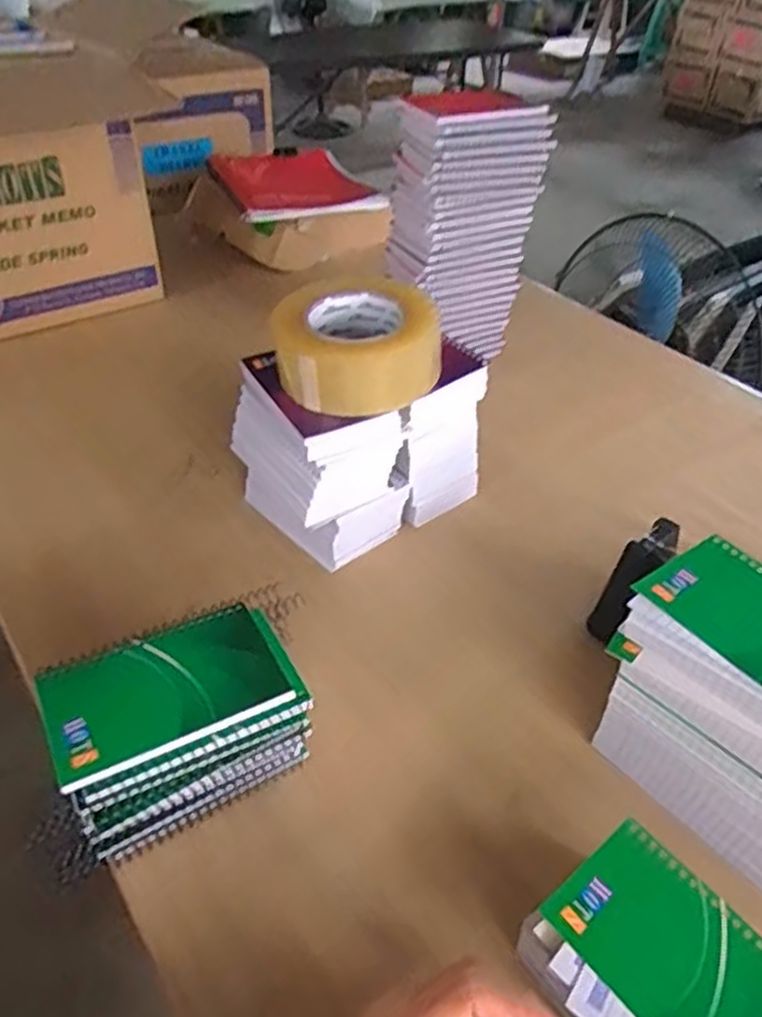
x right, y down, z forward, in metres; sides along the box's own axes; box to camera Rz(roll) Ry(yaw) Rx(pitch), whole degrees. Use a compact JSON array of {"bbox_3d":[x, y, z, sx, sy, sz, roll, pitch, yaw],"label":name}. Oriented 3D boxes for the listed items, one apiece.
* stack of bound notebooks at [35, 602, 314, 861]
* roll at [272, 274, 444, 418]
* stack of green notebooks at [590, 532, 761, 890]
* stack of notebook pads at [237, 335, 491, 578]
[{"bbox_3d":[-0.122,0.137,0.453,0.133,0.096,0.089,-20,45,-25],"label":"stack of bound notebooks"},{"bbox_3d":[-0.023,-0.137,0.589,0.114,0.069,0.117,2,40,-1],"label":"roll"},{"bbox_3d":[0.216,0.129,0.450,0.087,0.154,0.143,-31,50,-33],"label":"stack of green notebooks"},{"bbox_3d":[-0.021,-0.063,0.664,0.187,0.152,0.134,-25,47,-29],"label":"stack of notebook pads"}]

